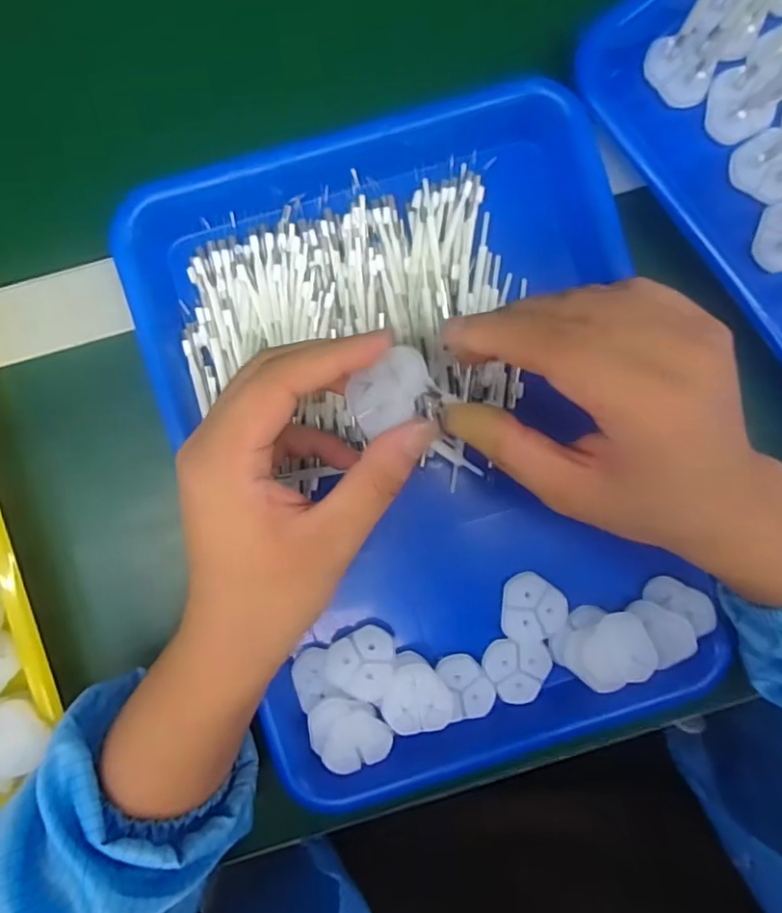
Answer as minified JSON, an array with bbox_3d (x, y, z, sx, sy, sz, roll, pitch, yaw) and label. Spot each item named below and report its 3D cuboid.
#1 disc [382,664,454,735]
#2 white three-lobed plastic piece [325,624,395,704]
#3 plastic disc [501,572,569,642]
[{"bbox_3d":[0.014,0.130,0.320,0.037,0.009,0.034,0,92,-3],"label":"disc"},{"bbox_3d":[-0.015,0.108,0.318,0.034,0.005,0.035,-1,71,2],"label":"white three-lobed plastic piece"},{"bbox_3d":[0.079,0.082,0.326,0.036,0.004,0.036,0,92,-3],"label":"plastic disc"}]

